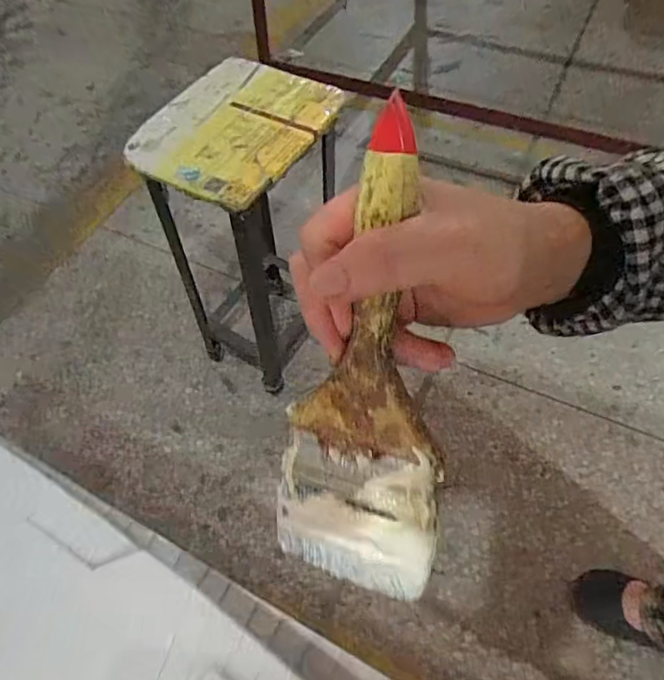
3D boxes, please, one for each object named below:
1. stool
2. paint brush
[{"bbox_3d":[-0.133,-0.176,0.991,0.223,0.541,0.301,27,63,18],"label":"stool"},{"bbox_3d":[0.014,0.011,0.220,0.067,0.032,0.196,5,101,3],"label":"paint brush"}]

